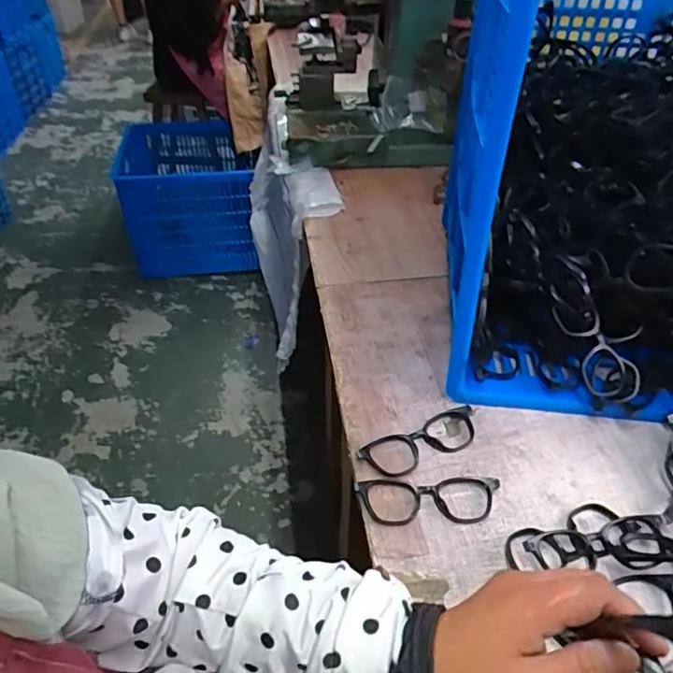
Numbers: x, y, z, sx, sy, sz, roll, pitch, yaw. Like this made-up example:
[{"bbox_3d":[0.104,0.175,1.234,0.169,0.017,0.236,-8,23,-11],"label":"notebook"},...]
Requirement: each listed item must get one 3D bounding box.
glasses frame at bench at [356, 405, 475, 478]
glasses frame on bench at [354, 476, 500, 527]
[{"bbox_3d":[0.093,0.110,0.591,0.143,0.008,0.050,-19,45,-22],"label":"glasses frame at bench"},{"bbox_3d":[0.091,0.157,0.544,0.140,0.013,0.050,-3,41,-5],"label":"glasses frame on bench"}]

